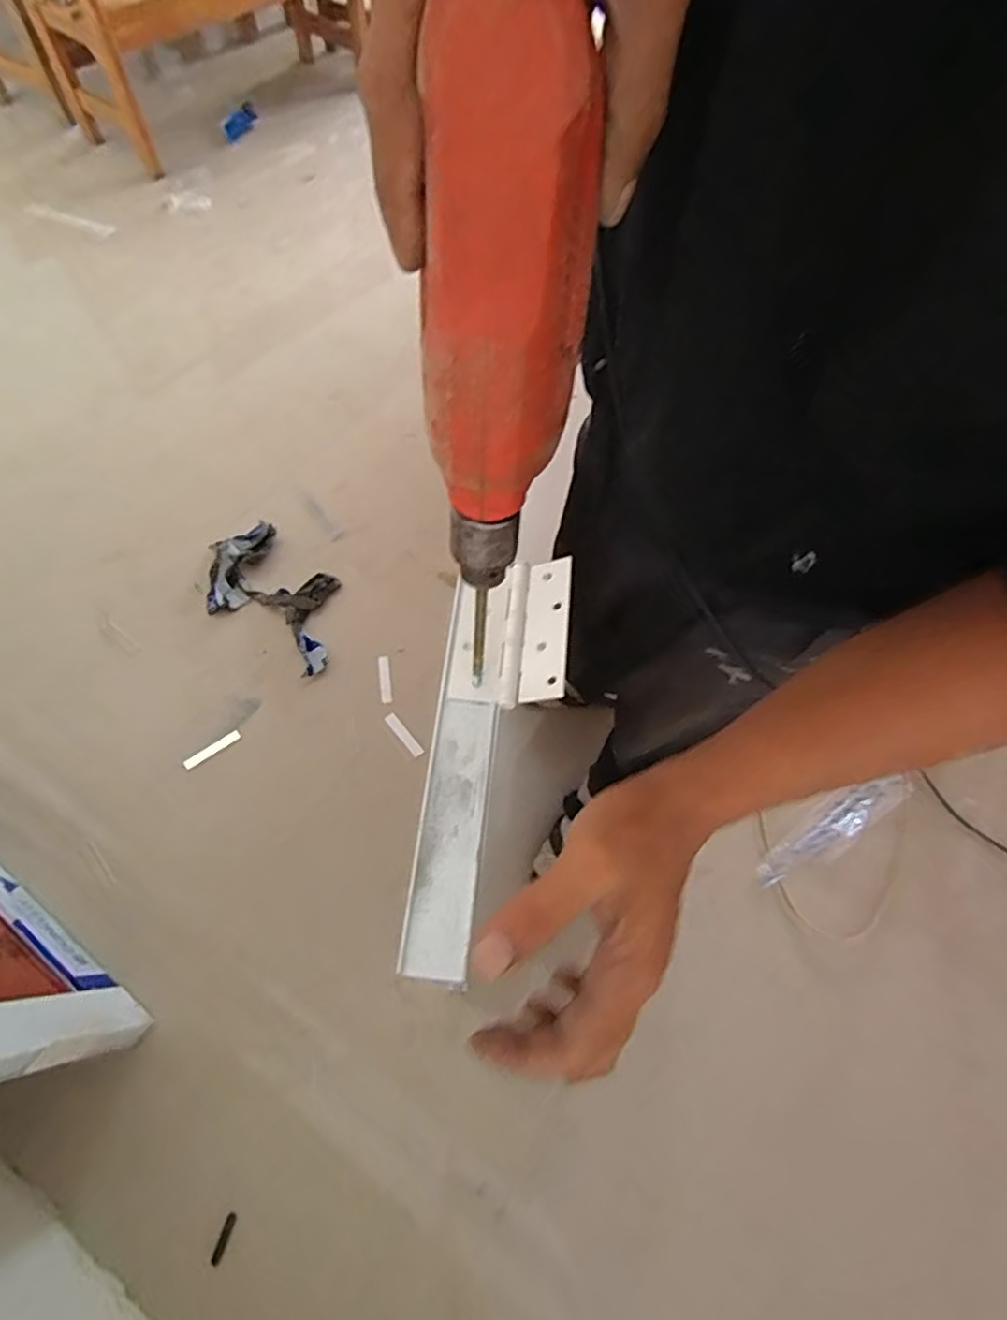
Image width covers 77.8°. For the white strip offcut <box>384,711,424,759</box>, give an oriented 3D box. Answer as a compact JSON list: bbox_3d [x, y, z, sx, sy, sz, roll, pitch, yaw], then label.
[{"bbox_3d":[-0.192,0.146,1.211,0.023,0.010,0.103,-36,69,-20],"label":"white strip offcut"}]

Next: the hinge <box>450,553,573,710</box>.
[{"bbox_3d":[0.005,-0.022,0.396,0.068,0.020,0.101,7,61,0],"label":"hinge"}]

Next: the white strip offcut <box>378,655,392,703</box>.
[{"bbox_3d":[-0.240,0.037,1.261,0.022,0.004,0.104,-7,62,-7],"label":"white strip offcut"}]

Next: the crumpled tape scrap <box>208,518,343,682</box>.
[{"bbox_3d":[-0.472,-0.141,1.318,0.370,0.033,0.217,35,65,15],"label":"crumpled tape scrap"}]

